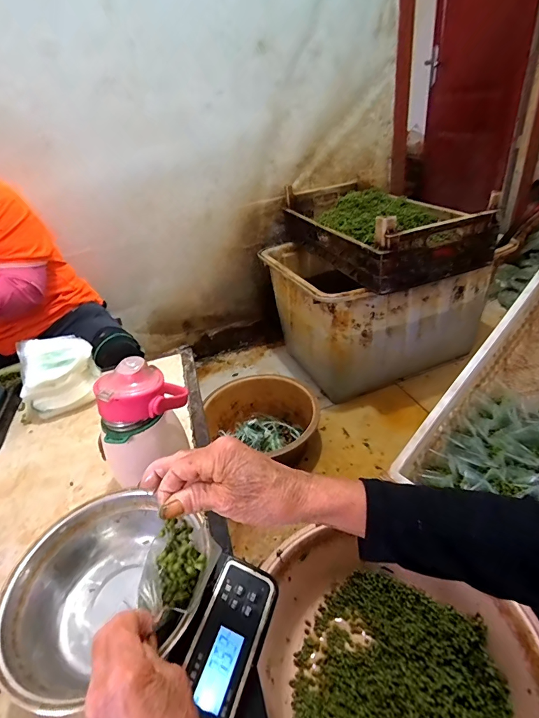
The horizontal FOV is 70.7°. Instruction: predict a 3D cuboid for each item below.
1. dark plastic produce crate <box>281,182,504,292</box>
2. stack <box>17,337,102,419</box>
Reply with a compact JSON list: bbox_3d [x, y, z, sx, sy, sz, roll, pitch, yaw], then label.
[{"bbox_3d":[0.336,-0.446,1.257,0.385,0.175,0.660,-18,35,-15],"label":"dark plastic produce crate"},{"bbox_3d":[-0.412,0.024,0.748,0.130,0.088,0.161,-17,35,-13],"label":"stack"}]

